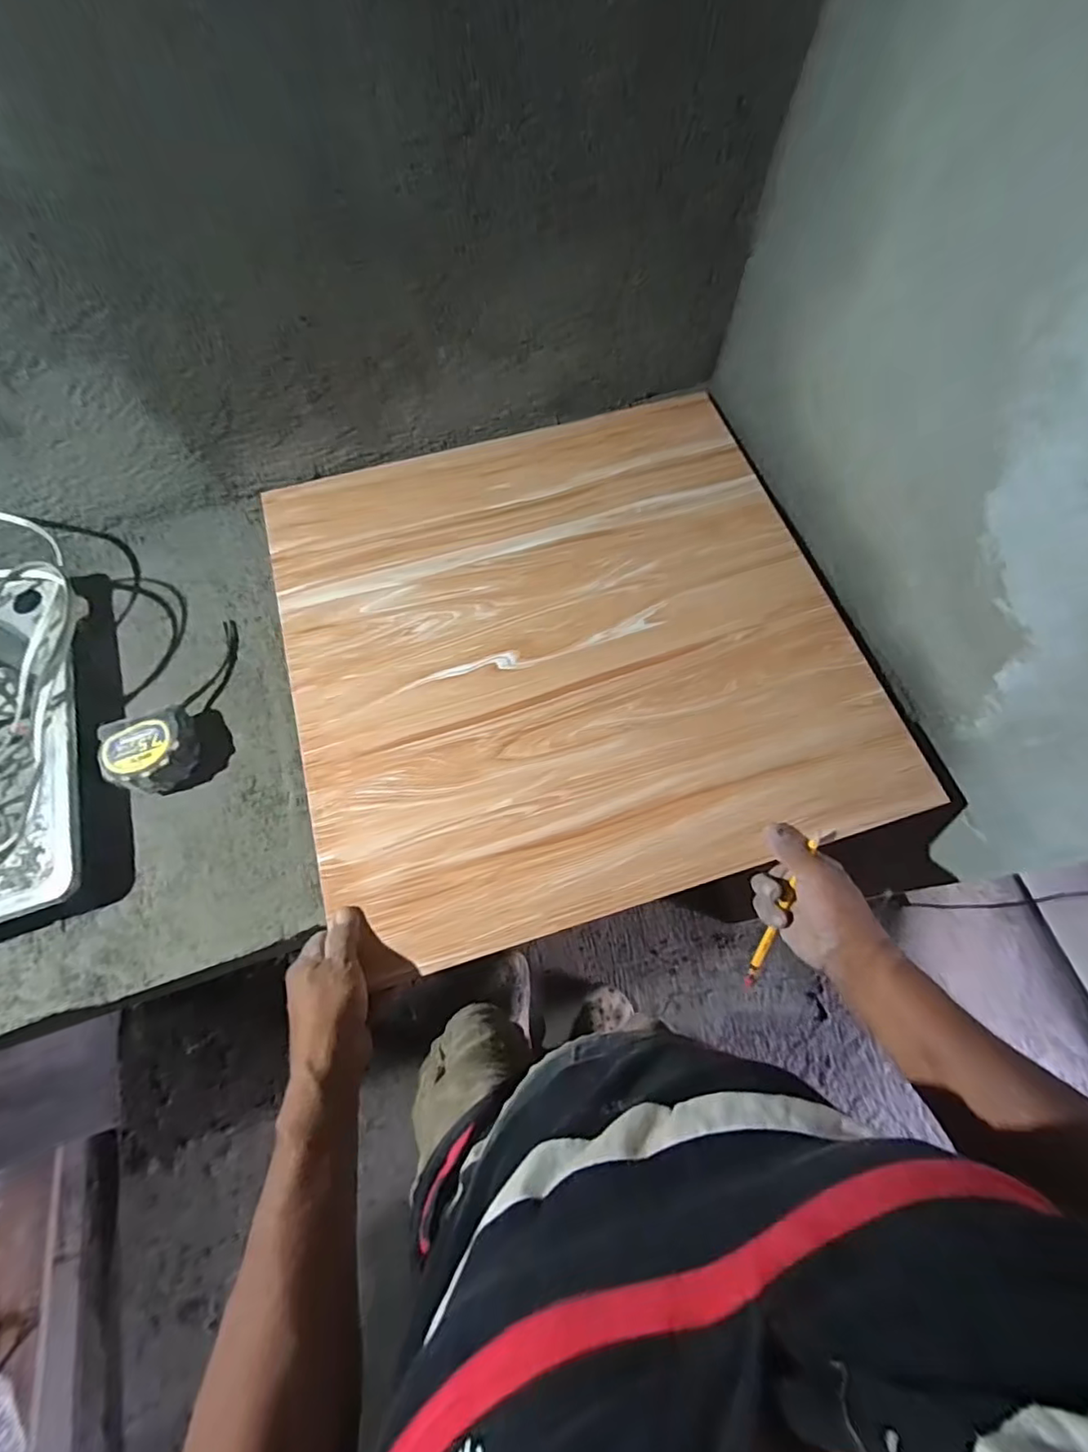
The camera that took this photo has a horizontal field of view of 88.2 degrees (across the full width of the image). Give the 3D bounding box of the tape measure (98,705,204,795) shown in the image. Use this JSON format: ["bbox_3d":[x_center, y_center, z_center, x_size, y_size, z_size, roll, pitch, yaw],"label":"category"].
[{"bbox_3d":[-0.406,0.027,0.581,0.075,0.044,0.081,-19,67,-7],"label":"tape measure"}]

